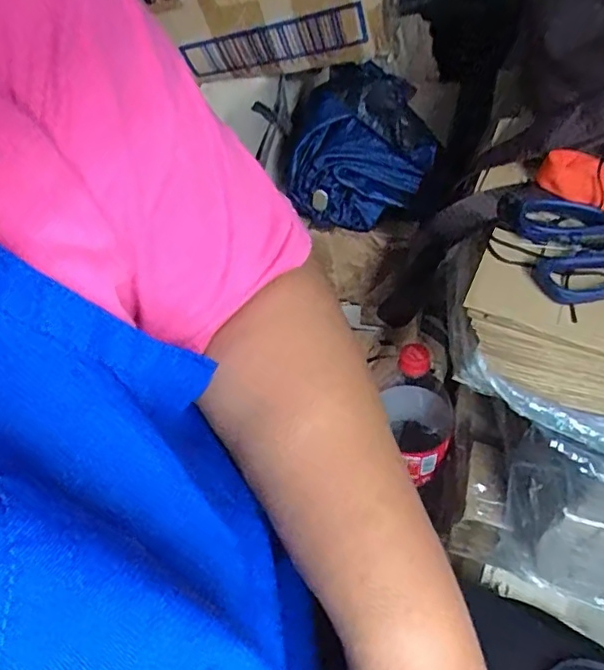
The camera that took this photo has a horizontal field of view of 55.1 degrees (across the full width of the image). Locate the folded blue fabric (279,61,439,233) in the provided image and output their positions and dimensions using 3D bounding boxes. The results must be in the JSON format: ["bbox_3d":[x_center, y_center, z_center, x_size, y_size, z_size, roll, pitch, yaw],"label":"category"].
[{"bbox_3d":[0.056,-0.186,0.565,0.148,0.118,0.116,-1,49,1],"label":"folded blue fabric"}]

